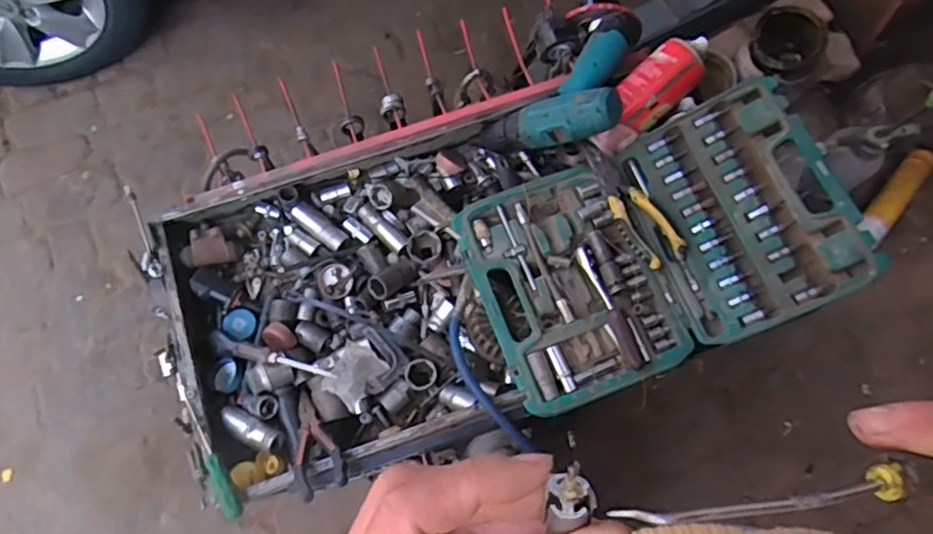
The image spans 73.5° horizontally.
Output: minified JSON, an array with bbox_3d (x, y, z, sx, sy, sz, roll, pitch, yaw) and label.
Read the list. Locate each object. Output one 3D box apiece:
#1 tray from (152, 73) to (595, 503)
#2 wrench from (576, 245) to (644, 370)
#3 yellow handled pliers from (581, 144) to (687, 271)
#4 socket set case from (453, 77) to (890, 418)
[{"bbox_3d":[-0.093,0.018,0.722,0.491,0.069,0.376,-20,73,-5],"label":"tray"},{"bbox_3d":[0.151,0.040,0.661,0.016,0.026,0.143,-20,73,-5],"label":"wrench"},{"bbox_3d":[0.177,-0.074,0.691,0.046,0.024,0.162,-31,74,-8],"label":"yellow handled pliers"},{"bbox_3d":[0.192,-0.024,0.658,0.363,0.096,0.250,-21,75,-5],"label":"socket set case"}]

